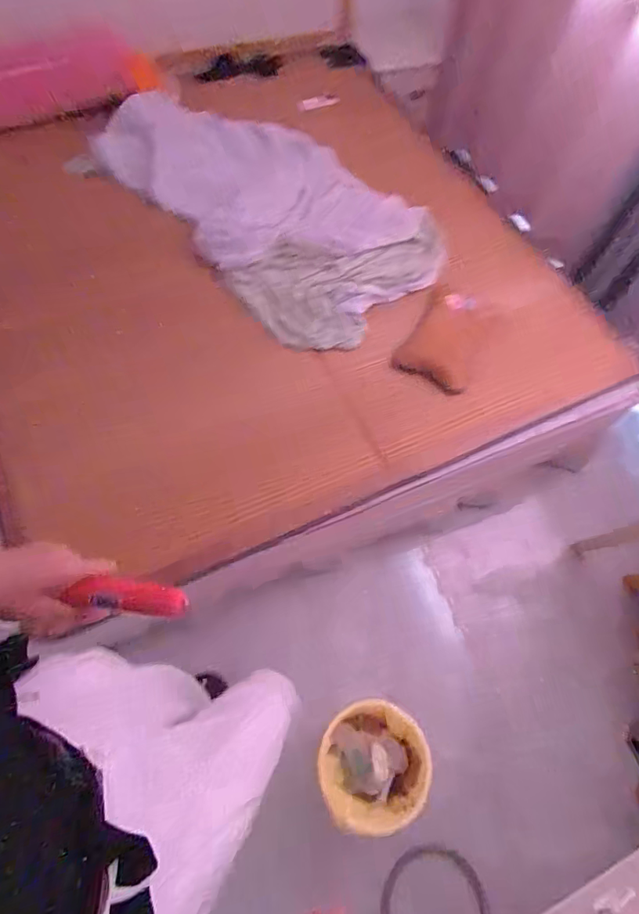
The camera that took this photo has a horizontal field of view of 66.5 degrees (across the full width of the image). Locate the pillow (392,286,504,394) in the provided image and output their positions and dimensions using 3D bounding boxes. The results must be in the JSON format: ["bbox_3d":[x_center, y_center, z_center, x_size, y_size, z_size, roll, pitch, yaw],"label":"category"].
[{"bbox_3d":[0.364,-0.342,1.374,0.214,0.055,0.311,29,65,9],"label":"pillow"}]

